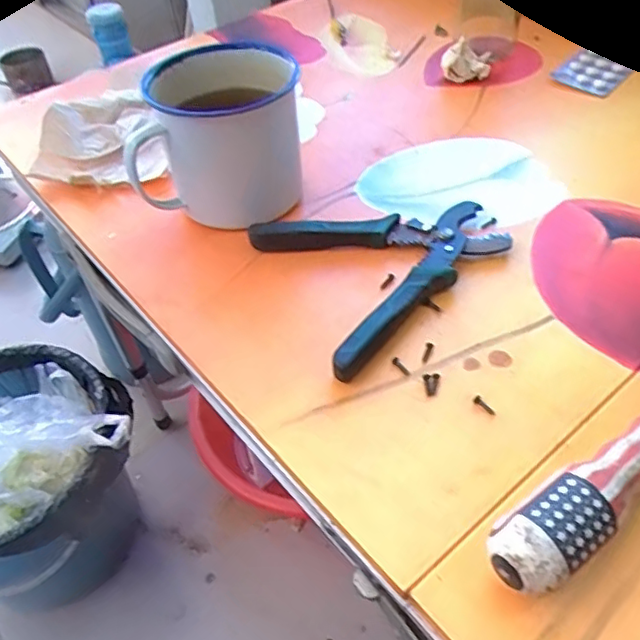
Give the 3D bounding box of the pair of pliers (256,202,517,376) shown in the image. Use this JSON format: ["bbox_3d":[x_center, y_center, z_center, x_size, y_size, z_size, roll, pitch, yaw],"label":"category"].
[{"bbox_3d":[0.050,-0.039,0.395,0.150,0.019,0.130,-22,50,-13],"label":"pair of pliers"}]

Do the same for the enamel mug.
[{"bbox_3d":[-0.071,-0.127,0.427,0.117,0.104,0.078,-9,49,-3],"label":"enamel mug"}]

